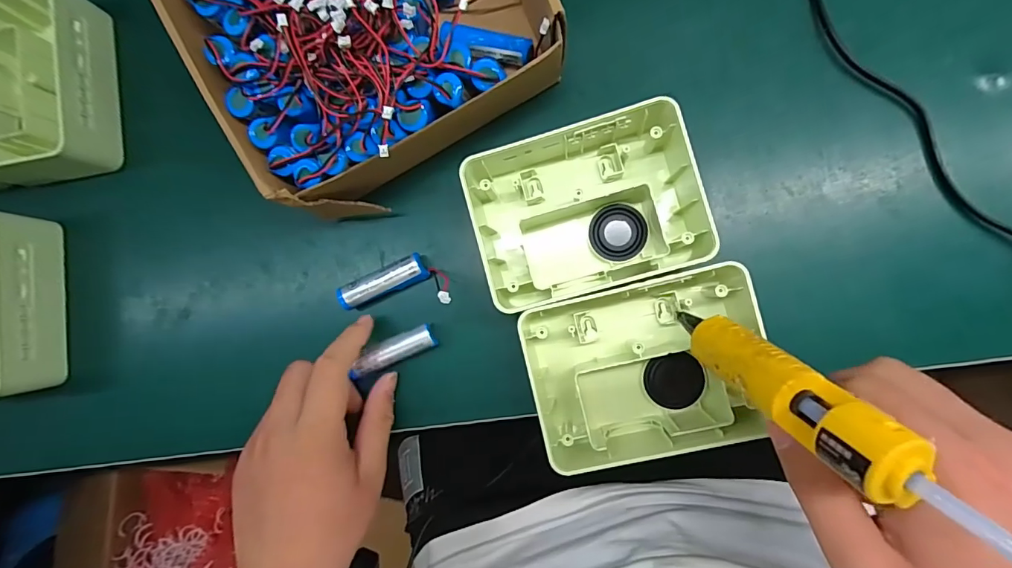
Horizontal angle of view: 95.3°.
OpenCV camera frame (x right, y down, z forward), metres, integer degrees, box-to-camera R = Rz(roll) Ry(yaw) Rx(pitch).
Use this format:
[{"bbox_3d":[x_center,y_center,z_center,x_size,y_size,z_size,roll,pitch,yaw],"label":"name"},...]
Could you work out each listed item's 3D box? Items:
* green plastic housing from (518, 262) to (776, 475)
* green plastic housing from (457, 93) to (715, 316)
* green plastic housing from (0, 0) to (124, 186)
[{"bbox_3d":[0.088,0.057,0.301,0.143,0.048,0.112,-14,88,7],"label":"green plastic housing"},{"bbox_3d":[0.051,-0.050,0.308,0.145,0.047,0.108,-15,87,7],"label":"green plastic housing"},{"bbox_3d":[-0.376,-0.156,0.368,0.109,0.044,0.146,-6,89,8],"label":"green plastic housing"}]

